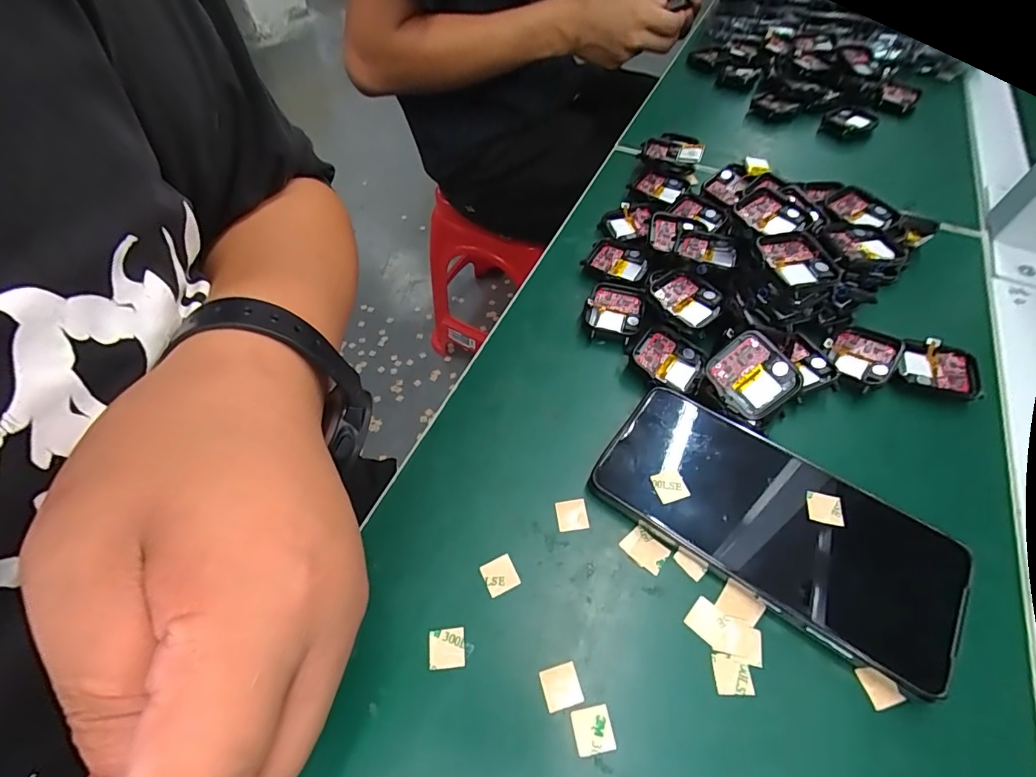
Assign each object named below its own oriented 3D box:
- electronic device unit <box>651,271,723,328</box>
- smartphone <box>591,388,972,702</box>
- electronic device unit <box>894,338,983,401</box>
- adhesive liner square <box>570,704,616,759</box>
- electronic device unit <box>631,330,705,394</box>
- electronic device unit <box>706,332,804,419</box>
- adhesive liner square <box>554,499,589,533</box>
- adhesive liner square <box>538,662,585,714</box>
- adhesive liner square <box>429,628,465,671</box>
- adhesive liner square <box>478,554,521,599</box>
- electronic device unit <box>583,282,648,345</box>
[{"bbox_3d":[0.105,-0.057,0.294,0.031,0.006,0.040,-39,73,-10],"label":"electronic device unit"},{"bbox_3d":[0.122,0.063,0.234,0.159,0.014,0.077,31,62,20],"label":"smartphone"},{"bbox_3d":[0.251,-0.013,0.285,0.042,0.009,0.036,25,60,17],"label":"electronic device unit"},{"bbox_3d":[0.030,0.139,0.192,0.016,0.004,0.016,-8,57,-5],"label":"adhesive liner square"},{"bbox_3d":[0.091,-0.019,0.285,0.040,0.008,0.033,23,59,16],"label":"electronic device unit"},{"bbox_3d":[0.128,-0.007,0.260,0.042,0.006,0.038,46,107,10],"label":"electronic device unit"},{"bbox_3d":[0.028,0.064,0.242,0.015,0.004,0.015,-7,56,-3],"label":"adhesive liner square"},{"bbox_3d":[0.018,0.126,0.201,0.016,0.004,0.015,-14,61,-8],"label":"adhesive liner square"},{"bbox_3d":[-0.031,0.115,0.210,0.015,0.004,0.015,-5,57,-4],"label":"adhesive liner square"},{"bbox_3d":[-0.009,0.090,0.227,0.015,0.004,0.015,-23,64,-13],"label":"adhesive liner square"},{"bbox_3d":[0.064,-0.050,0.314,0.036,0.010,0.045,15,57,11],"label":"electronic device unit"}]

